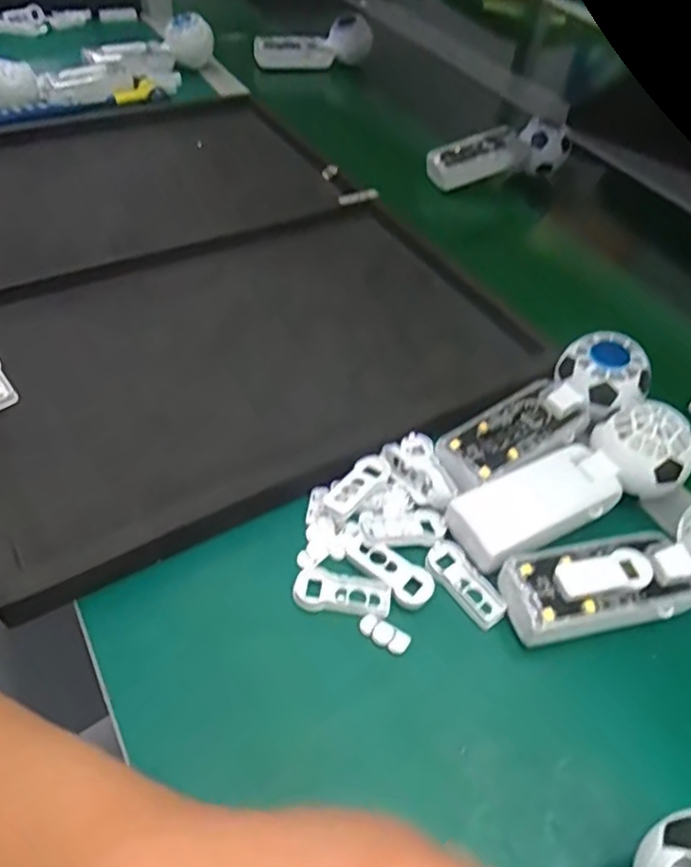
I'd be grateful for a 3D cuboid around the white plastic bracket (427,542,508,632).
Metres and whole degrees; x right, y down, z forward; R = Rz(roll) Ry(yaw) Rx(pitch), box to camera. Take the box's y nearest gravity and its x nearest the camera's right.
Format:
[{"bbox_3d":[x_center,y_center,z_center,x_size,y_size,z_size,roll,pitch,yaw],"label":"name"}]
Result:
[{"bbox_3d":[0.071,0.090,0.383,0.027,0.005,0.057,-25,55,-26],"label":"white plastic bracket"}]

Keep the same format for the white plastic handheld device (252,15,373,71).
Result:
[{"bbox_3d":[-0.048,-0.560,0.915,0.166,0.056,0.055,-15,51,-20],"label":"white plastic handheld device"}]

